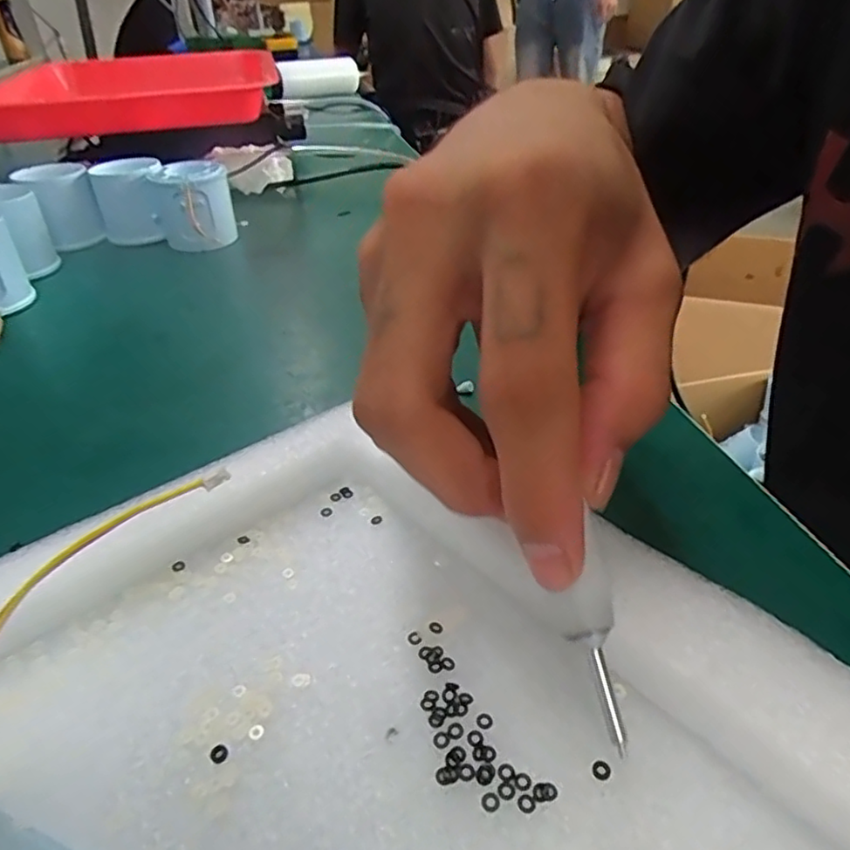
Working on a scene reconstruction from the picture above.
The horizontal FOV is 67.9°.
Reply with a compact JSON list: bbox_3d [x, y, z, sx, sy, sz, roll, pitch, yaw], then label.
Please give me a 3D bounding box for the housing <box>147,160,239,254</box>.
[{"bbox_3d":[-0.170,-0.162,0.466,0.055,0.053,0.045,-14,37,-15],"label":"housing"}]

